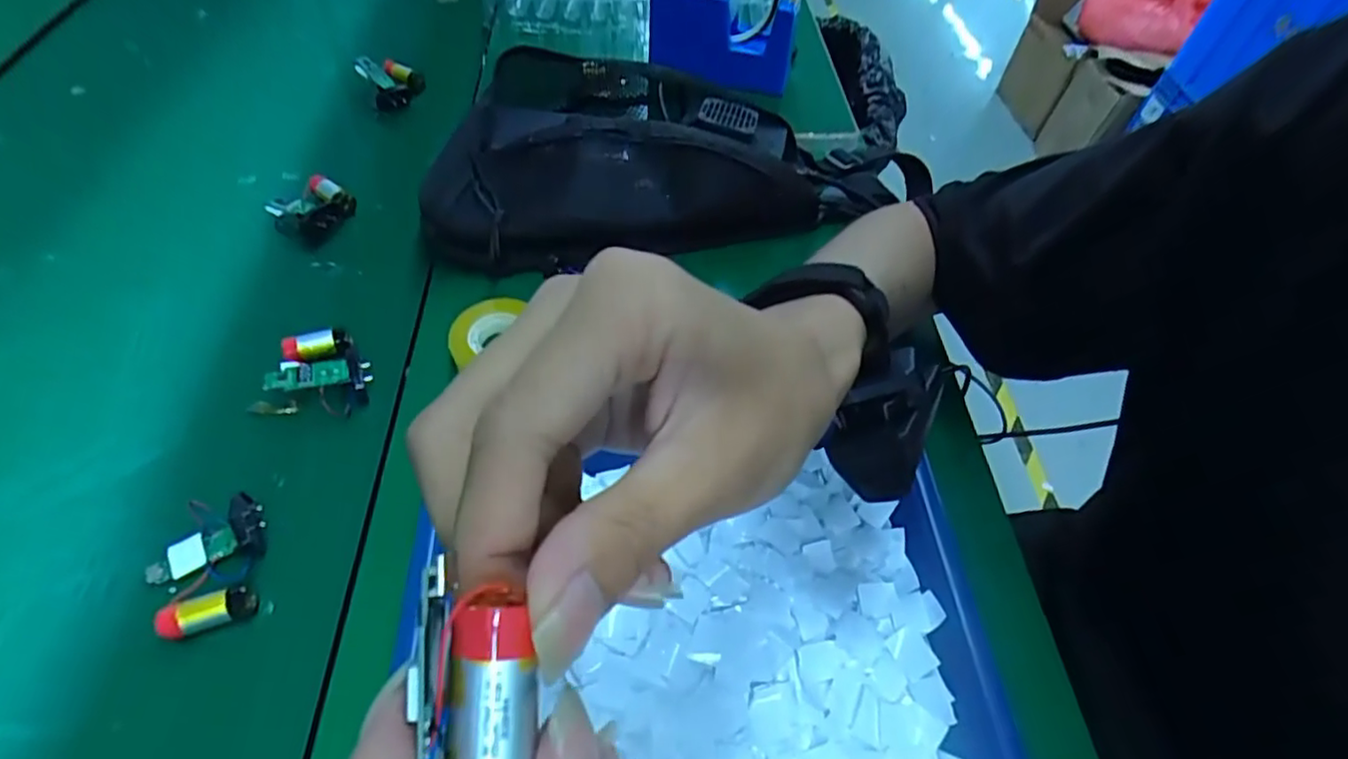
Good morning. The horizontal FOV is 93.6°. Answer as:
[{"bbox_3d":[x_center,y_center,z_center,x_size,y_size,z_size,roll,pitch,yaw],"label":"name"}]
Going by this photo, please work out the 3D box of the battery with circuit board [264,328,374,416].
[{"bbox_3d":[-0.208,-0.007,0.374,0.052,0.018,0.056,-2,54,-5],"label":"battery with circuit board"}]

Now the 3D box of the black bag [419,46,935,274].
[{"bbox_3d":[-0.011,-0.190,0.477,0.343,0.083,0.173,-11,56,-12],"label":"black bag"}]

